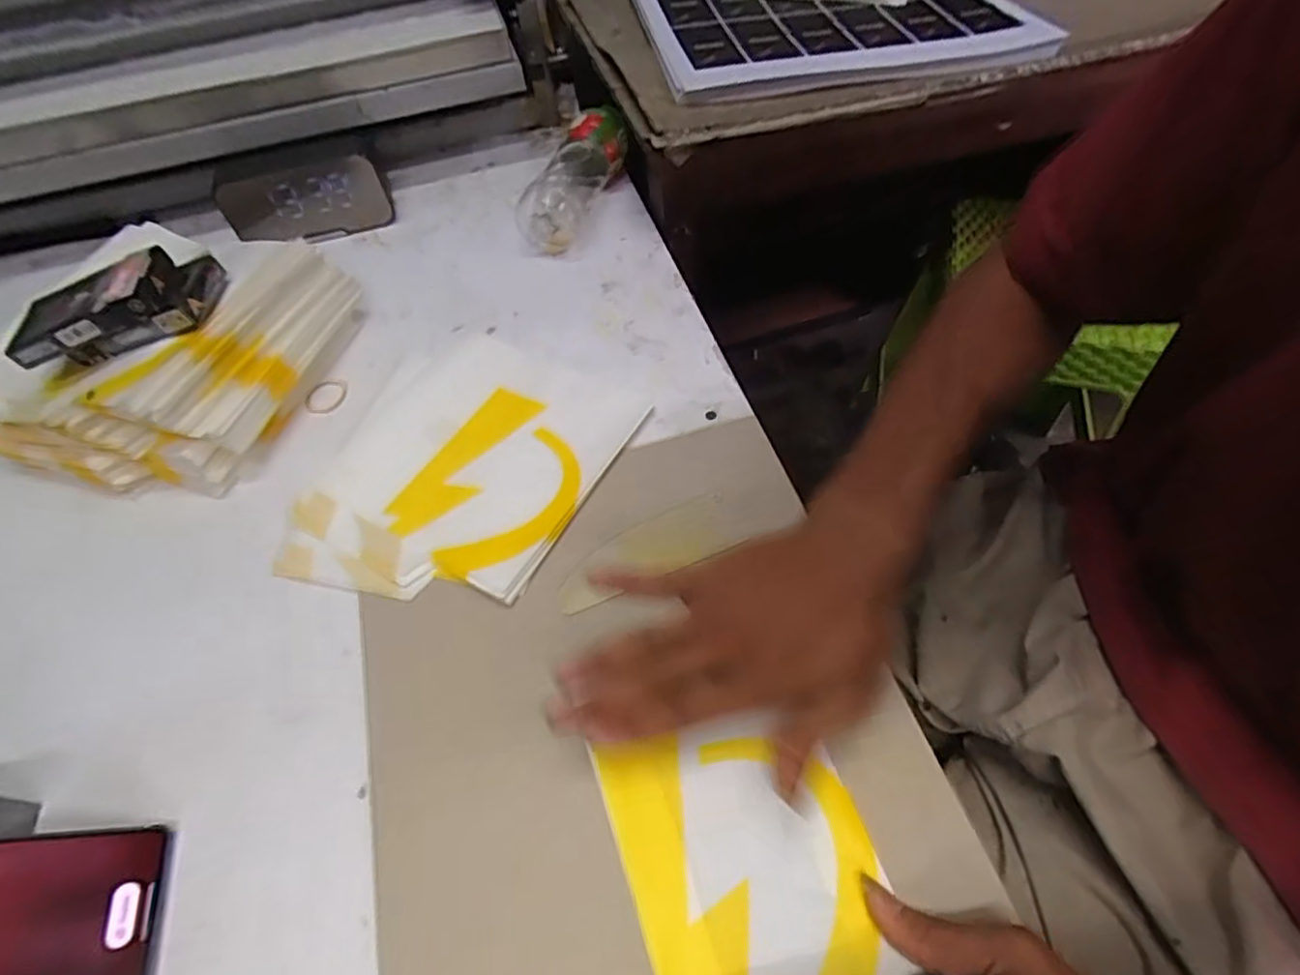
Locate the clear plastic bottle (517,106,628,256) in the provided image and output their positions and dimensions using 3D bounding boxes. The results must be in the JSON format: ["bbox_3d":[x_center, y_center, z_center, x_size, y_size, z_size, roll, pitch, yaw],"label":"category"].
[{"bbox_3d":[-0.061,-0.276,0.583,0.049,0.055,0.155,20,60,17],"label":"clear plastic bottle"}]

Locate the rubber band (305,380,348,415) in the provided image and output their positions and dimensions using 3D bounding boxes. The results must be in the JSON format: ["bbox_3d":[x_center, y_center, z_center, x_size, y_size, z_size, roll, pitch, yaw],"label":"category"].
[{"bbox_3d":[-0.243,-0.069,0.489,0.031,0.004,0.034,-2,56,4],"label":"rubber band"}]

